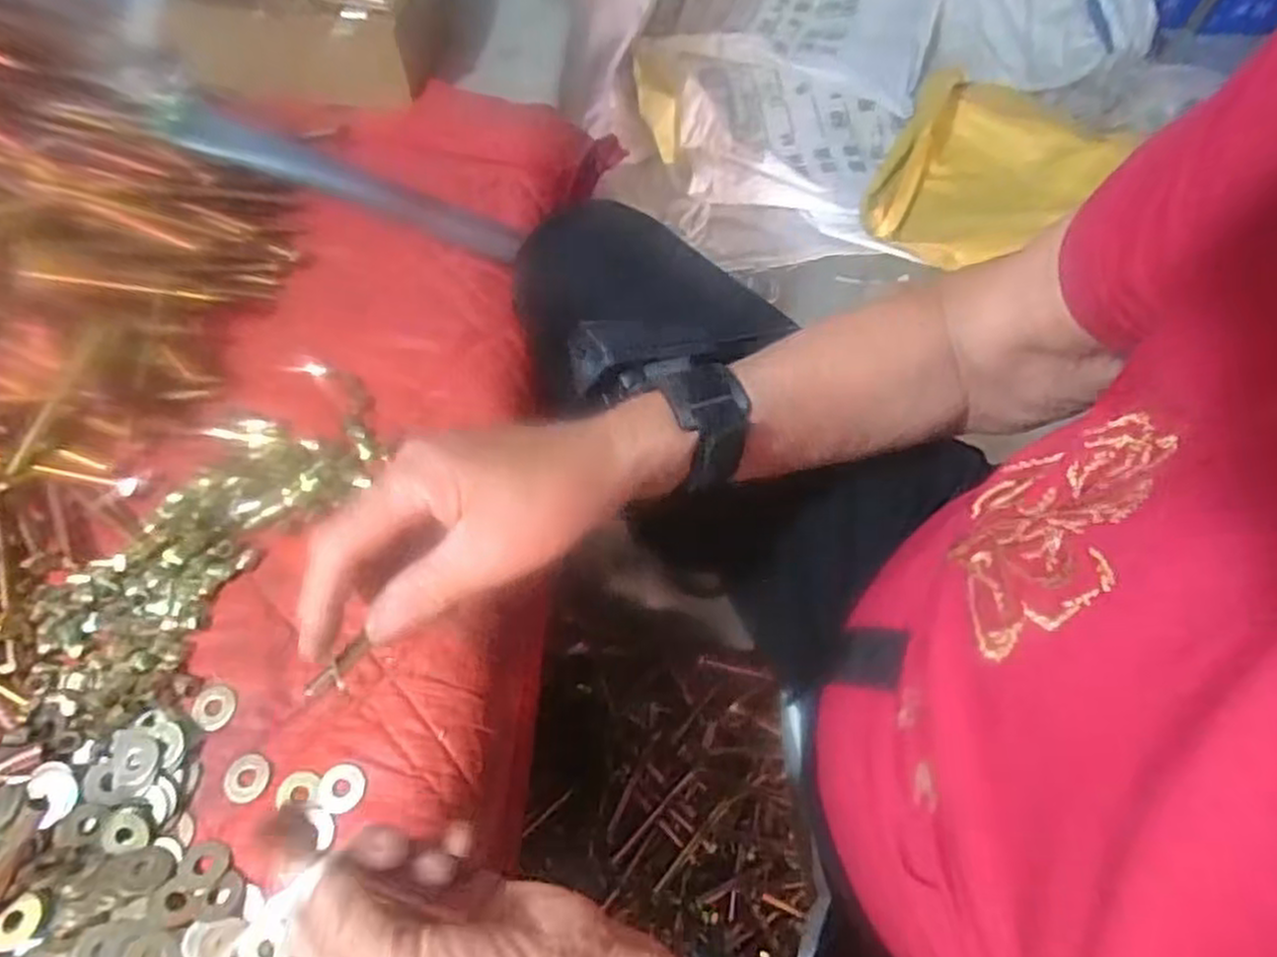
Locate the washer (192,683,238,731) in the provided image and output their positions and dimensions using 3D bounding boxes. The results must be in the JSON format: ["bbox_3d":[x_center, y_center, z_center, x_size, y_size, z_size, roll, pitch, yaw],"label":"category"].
[{"bbox_3d":[-0.216,0.116,0.384,0.020,0.004,0.023,4,61,0],"label":"washer"}]

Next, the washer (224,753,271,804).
[{"bbox_3d":[-0.191,0.145,0.368,0.021,0.004,0.022,1,61,-2],"label":"washer"}]

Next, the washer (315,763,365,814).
[{"bbox_3d":[-0.143,0.149,0.363,0.022,0.004,0.021,12,61,4],"label":"washer"}]

